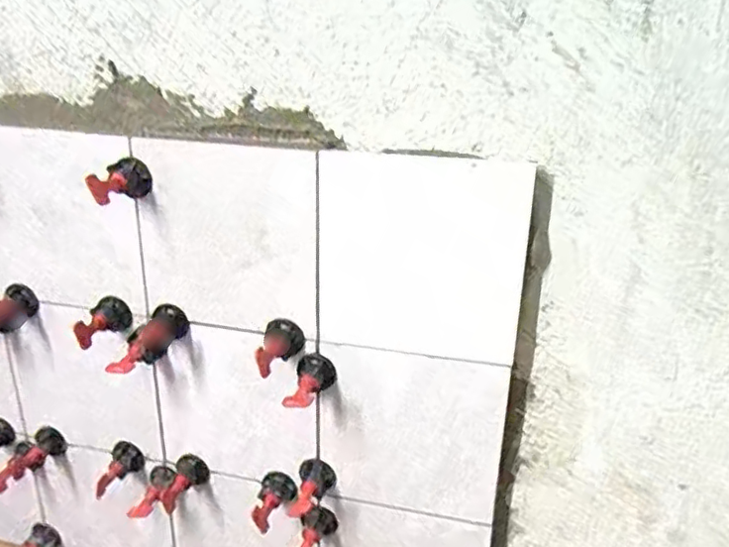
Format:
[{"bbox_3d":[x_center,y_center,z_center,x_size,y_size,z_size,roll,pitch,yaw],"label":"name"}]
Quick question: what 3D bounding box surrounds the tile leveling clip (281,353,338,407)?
[{"bbox_3d":[-0.041,0.086,0.470,0.030,0.031,0.043,5,22,7],"label":"tile leveling clip"}]

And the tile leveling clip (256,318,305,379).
[{"bbox_3d":[-0.064,0.056,0.471,0.032,0.029,0.043,1,21,-2],"label":"tile leveling clip"}]

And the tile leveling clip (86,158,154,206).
[{"bbox_3d":[-0.178,-0.066,0.450,0.026,0.027,0.051,3,22,3],"label":"tile leveling clip"}]

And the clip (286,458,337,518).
[{"bbox_3d":[-0.044,0.181,0.511,0.029,0.034,0.043,7,22,12],"label":"clip"}]

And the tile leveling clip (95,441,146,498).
[{"bbox_3d":[-0.220,0.177,0.554,0.030,0.033,0.038,3,22,3],"label":"tile leveling clip"}]

